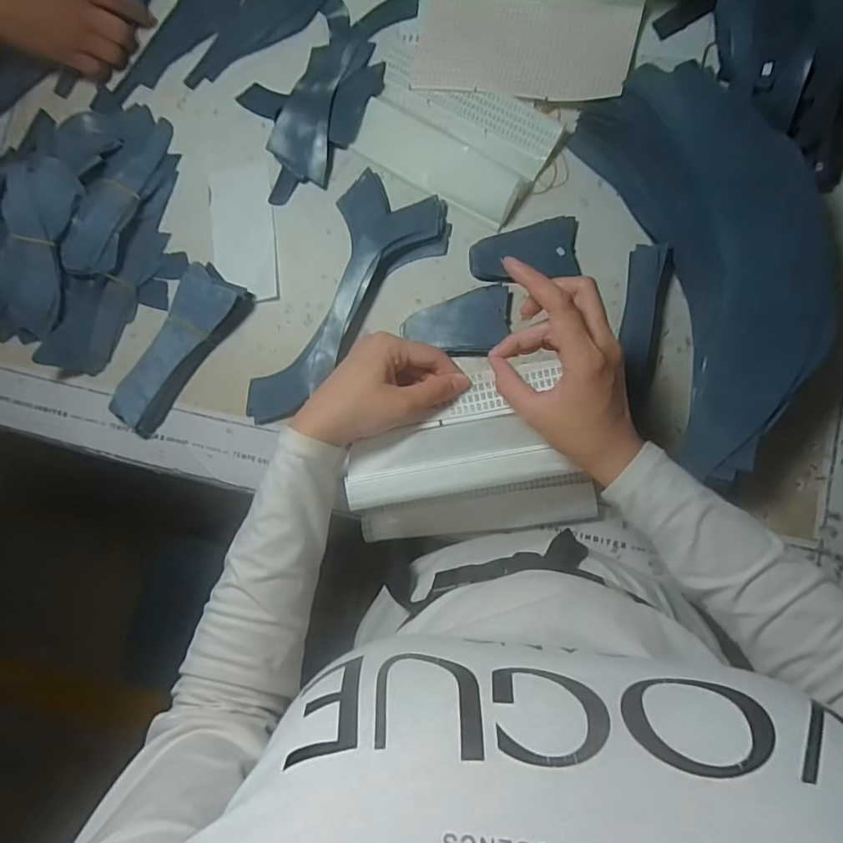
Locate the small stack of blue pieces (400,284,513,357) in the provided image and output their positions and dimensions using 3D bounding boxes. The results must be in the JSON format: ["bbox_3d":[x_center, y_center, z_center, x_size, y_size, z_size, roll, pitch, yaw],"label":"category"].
[{"bbox_3d":[0.033,-0.092,0.480,0.098,0.017,0.065,3,85,8],"label":"small stack of blue pieces"}]

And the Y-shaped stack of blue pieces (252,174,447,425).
[{"bbox_3d":[-0.073,-0.109,0.494,0.108,0.025,0.262,27,89,10],"label":"Y-shaped stack of blue pieces"}]

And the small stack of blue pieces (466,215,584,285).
[{"bbox_3d":[0.095,-0.159,0.482,0.098,0.014,0.055,-5,84,7],"label":"small stack of blue pieces"}]

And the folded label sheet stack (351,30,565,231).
[{"bbox_3d":[0.025,-0.284,0.501,0.198,0.018,0.119,36,90,10],"label":"folded label sheet stack"}]

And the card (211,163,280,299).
[{"bbox_3d":[-0.182,-0.190,0.528,0.065,0.006,0.141,-8,84,7],"label":"card"}]

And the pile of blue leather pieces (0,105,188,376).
[{"bbox_3d":[-0.376,-0.218,0.517,0.260,0.080,0.276,33,90,10],"label":"pile of blue leather pieces"}]

